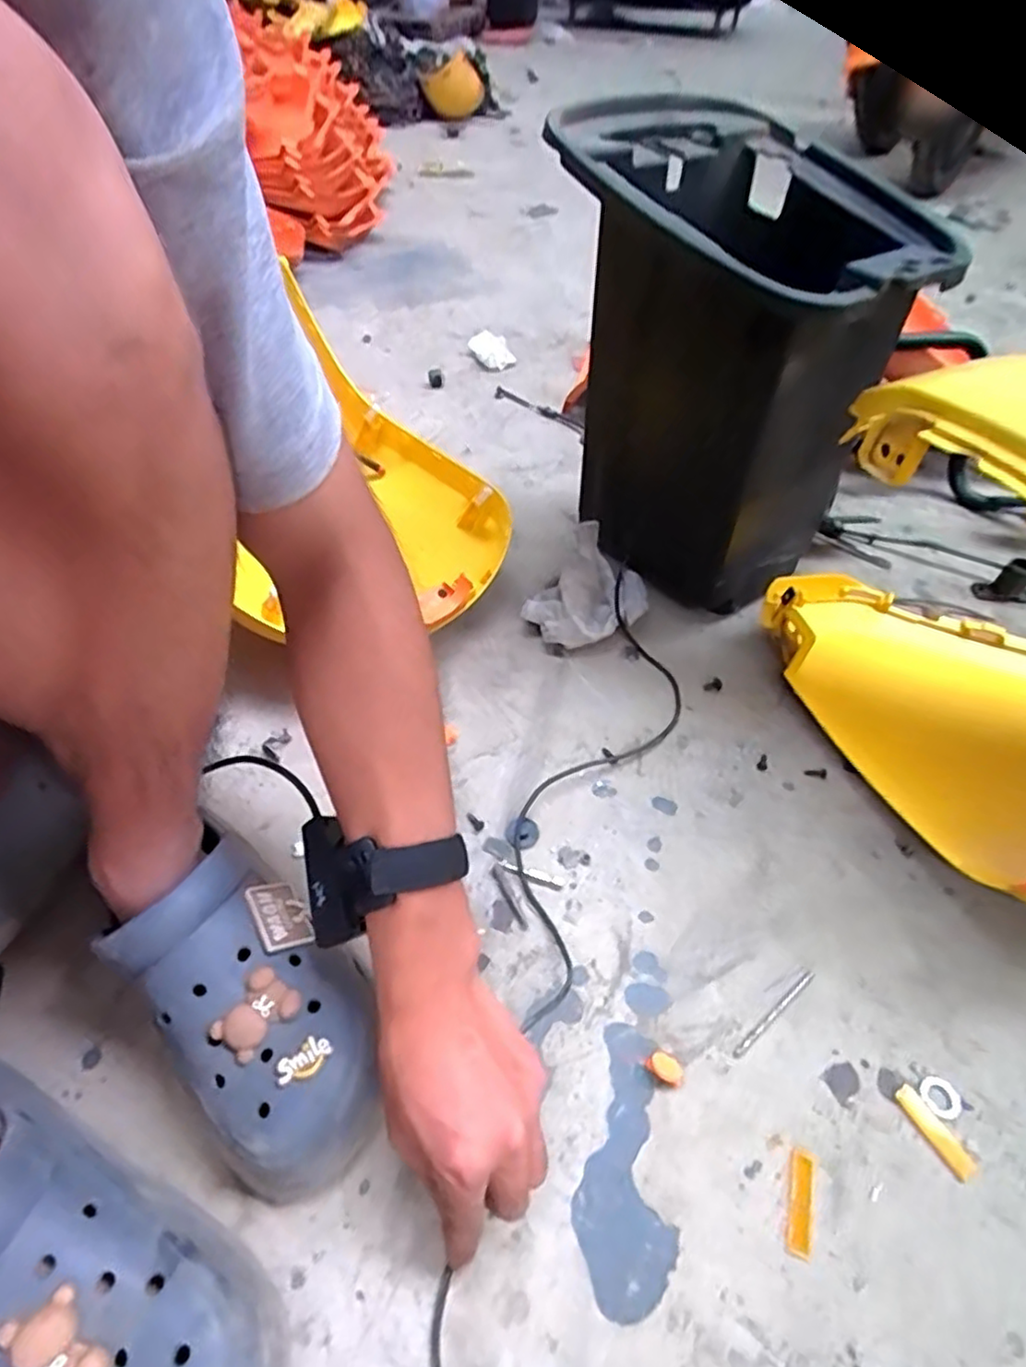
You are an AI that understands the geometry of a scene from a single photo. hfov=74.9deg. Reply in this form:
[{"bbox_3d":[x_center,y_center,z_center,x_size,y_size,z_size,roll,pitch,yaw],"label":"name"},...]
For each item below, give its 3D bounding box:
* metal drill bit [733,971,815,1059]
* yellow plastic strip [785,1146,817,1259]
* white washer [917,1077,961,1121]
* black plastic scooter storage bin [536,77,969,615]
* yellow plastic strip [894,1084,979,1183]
[{"bbox_3d":[0.169,0.211,0.430,0.080,0.004,0.006,-30,57,-25],"label":"metal drill bit"},{"bbox_3d":[0.158,0.284,0.366,0.013,0.004,0.049,17,51,11],"label":"yellow plastic strip"},{"bbox_3d":[0.256,0.248,0.401,0.023,0.004,0.022,34,56,24],"label":"white washer"},{"bbox_3d":[0.176,-0.254,0.605,0.262,0.341,0.221,36,57,25],"label":"black plastic scooter storage bin"},{"bbox_3d":[0.245,0.261,0.390,0.015,0.004,0.048,-24,55,-21],"label":"yellow plastic strip"}]

